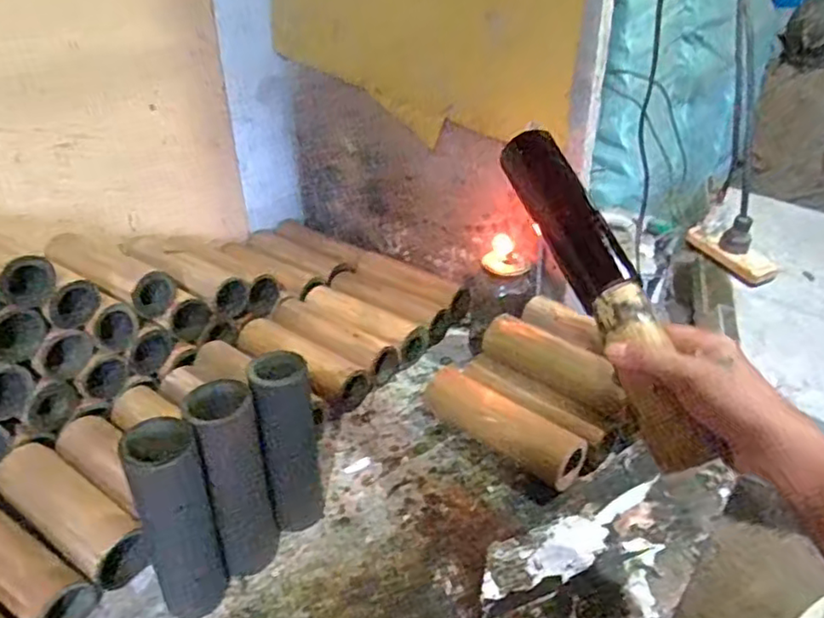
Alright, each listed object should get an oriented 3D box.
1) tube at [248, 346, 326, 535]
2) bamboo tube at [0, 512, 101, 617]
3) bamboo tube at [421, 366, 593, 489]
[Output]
[{"bbox_3d":[-0.110,0.123,0.575,0.052,0.179,0.045,-8,30,-9],"label":"tube"},{"bbox_3d":[-0.349,0.218,0.546,0.178,0.045,0.056,15,34,26],"label":"bamboo tube"},{"bbox_3d":[0.101,0.132,0.682,0.167,0.057,0.044,25,39,37],"label":"bamboo tube"}]

